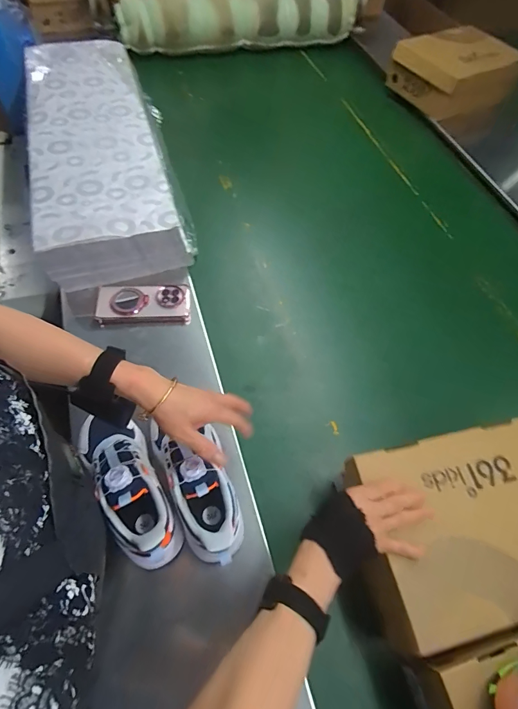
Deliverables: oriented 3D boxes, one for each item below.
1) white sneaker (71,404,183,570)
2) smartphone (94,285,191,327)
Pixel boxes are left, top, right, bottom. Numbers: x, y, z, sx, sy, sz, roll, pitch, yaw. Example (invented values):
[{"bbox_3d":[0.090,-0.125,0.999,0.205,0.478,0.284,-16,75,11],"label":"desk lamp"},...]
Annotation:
[{"bbox_3d":[-0.167,0.161,0.483,0.077,0.092,0.204,-28,65,-17],"label":"white sneaker"},{"bbox_3d":[-0.209,-0.089,0.694,0.160,0.025,0.078,-3,60,-4],"label":"smartphone"}]

